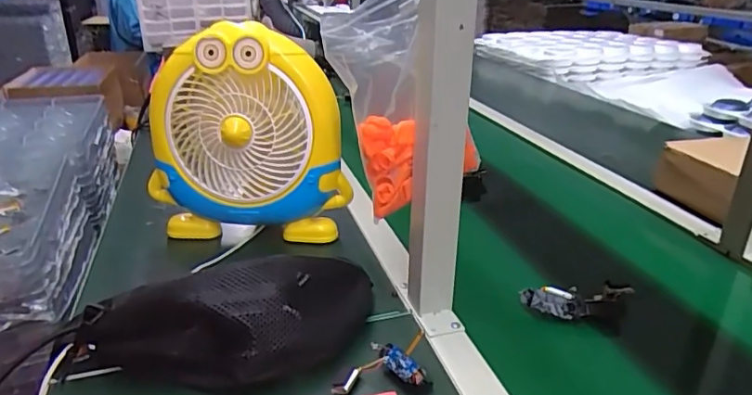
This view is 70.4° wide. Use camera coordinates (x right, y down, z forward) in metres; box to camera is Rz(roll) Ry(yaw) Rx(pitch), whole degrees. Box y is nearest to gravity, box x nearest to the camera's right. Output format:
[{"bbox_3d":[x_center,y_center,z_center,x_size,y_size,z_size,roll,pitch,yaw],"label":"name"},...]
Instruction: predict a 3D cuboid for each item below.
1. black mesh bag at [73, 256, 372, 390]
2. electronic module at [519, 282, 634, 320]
[{"bbox_3d":[-0.129,0.115,0.492,0.273,0.080,0.108,-8,25,-17],"label":"black mesh bag"},{"bbox_3d":[0.222,0.113,0.577,0.122,0.026,0.045,-2,24,-3],"label":"electronic module"}]

